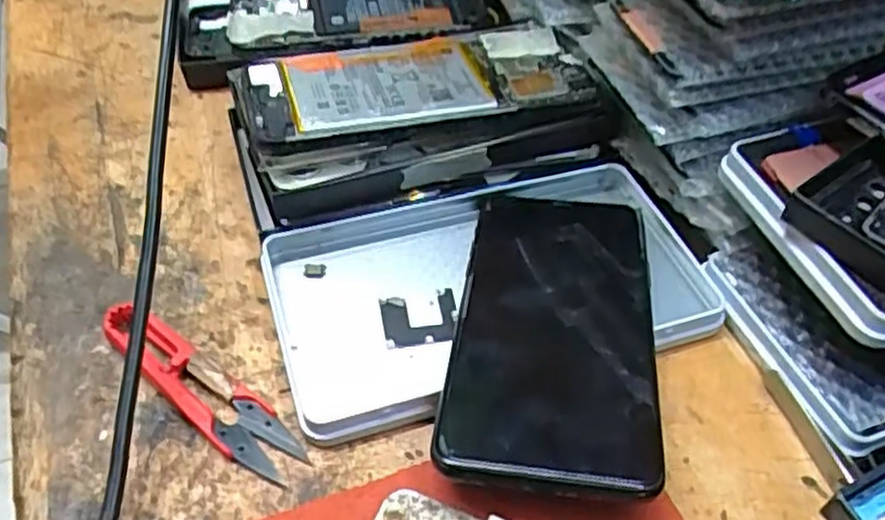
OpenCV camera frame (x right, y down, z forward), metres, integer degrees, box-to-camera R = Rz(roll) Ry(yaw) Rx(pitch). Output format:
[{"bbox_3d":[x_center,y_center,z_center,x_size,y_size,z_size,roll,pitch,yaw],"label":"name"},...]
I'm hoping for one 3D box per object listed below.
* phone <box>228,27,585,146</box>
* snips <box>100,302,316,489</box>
[{"bbox_3d":[-0.014,-0.085,0.350,0.161,0.013,0.068,-10,54,-10],"label":"phone"},{"bbox_3d":[-0.094,0.047,0.282,0.101,0.011,0.024,33,57,25],"label":"snips"}]

